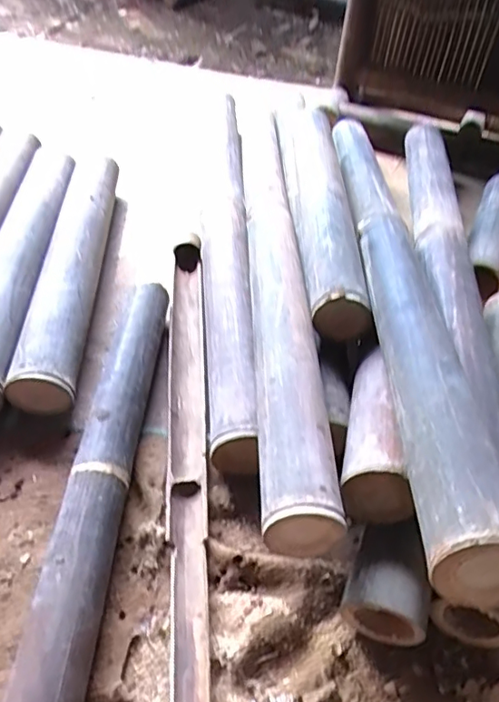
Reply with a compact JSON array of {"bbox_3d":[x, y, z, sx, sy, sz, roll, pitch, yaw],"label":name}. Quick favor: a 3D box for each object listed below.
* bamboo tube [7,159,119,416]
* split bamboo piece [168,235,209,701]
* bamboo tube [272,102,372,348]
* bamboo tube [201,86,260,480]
[{"bbox_3d":[-0.259,-0.130,0.844,0.082,0.073,0.506,2,46,-3],"label":"bamboo tube"},{"bbox_3d":[-0.078,0.076,0.703,0.048,0.040,0.656,-2,46,-5],"label":"split bamboo piece"},{"bbox_3d":[0.109,-0.301,0.965,0.086,0.094,0.749,1,46,-3],"label":"bamboo tube"},{"bbox_3d":[-0.043,-0.197,0.924,0.074,0.077,0.887,0,45,-4],"label":"bamboo tube"}]

